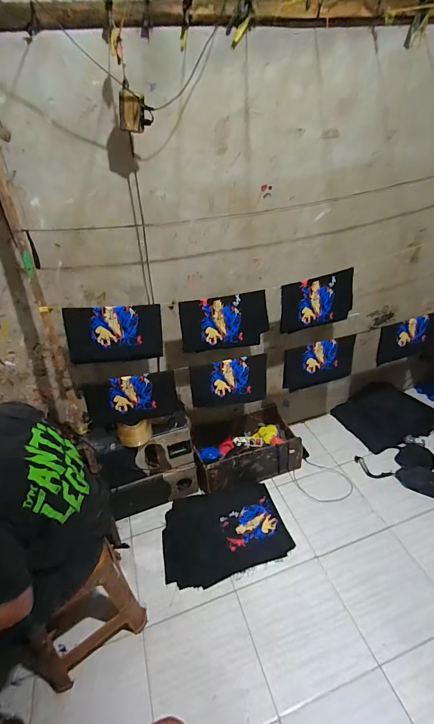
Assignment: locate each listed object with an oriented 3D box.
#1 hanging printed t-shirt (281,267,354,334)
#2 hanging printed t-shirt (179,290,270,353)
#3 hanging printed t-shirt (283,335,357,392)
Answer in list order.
[{"bbox_3d":[0.493,-0.286,1.594,0.388,0.247,0.039,-12,34,-11],"label":"hanging printed t-shirt"},{"bbox_3d":[0.040,-0.174,1.479,0.393,0.238,0.043,-12,34,-11],"label":"hanging printed t-shirt"},{"bbox_3d":[0.527,0.020,1.700,0.410,0.281,0.052,-17,35,-17],"label":"hanging printed t-shirt"}]

